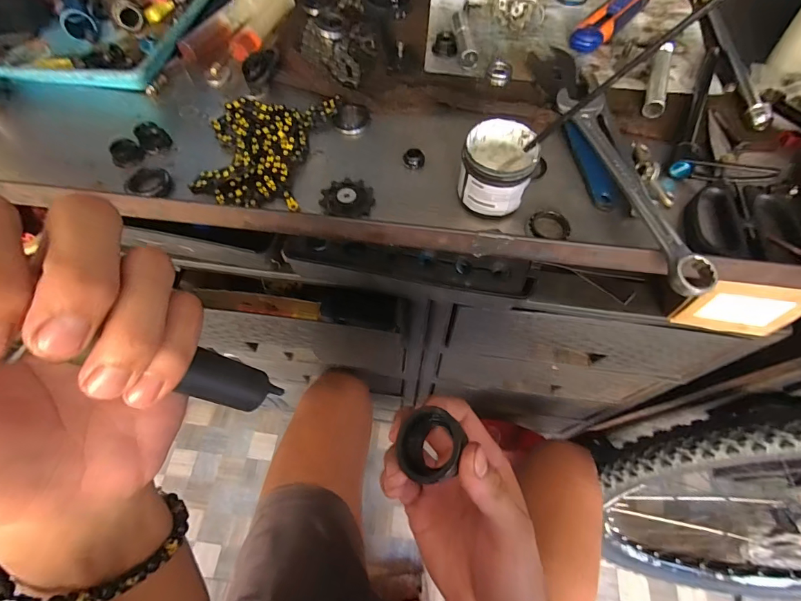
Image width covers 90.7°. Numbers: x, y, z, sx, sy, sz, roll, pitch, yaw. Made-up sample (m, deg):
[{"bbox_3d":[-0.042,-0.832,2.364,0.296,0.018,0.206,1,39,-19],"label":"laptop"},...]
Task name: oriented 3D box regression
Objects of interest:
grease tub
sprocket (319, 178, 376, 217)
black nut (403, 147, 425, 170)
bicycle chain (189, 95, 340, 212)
[{"bbox_3d":[0.072,-0.098,0.298,0.050,0.046,0.054,0,62,-1],"label":"grease tub"},{"bbox_3d":[-0.042,-0.082,0.317,0.041,0.007,0.036,5,62,2],"label":"sprocket"},{"bbox_3d":[0.012,-0.120,0.337,0.018,0.012,0.014,10,62,4],"label":"black nut"},{"bbox_3d":[-0.118,-0.137,0.339,0.094,0.015,0.132,10,62,4],"label":"bicycle chain"}]

